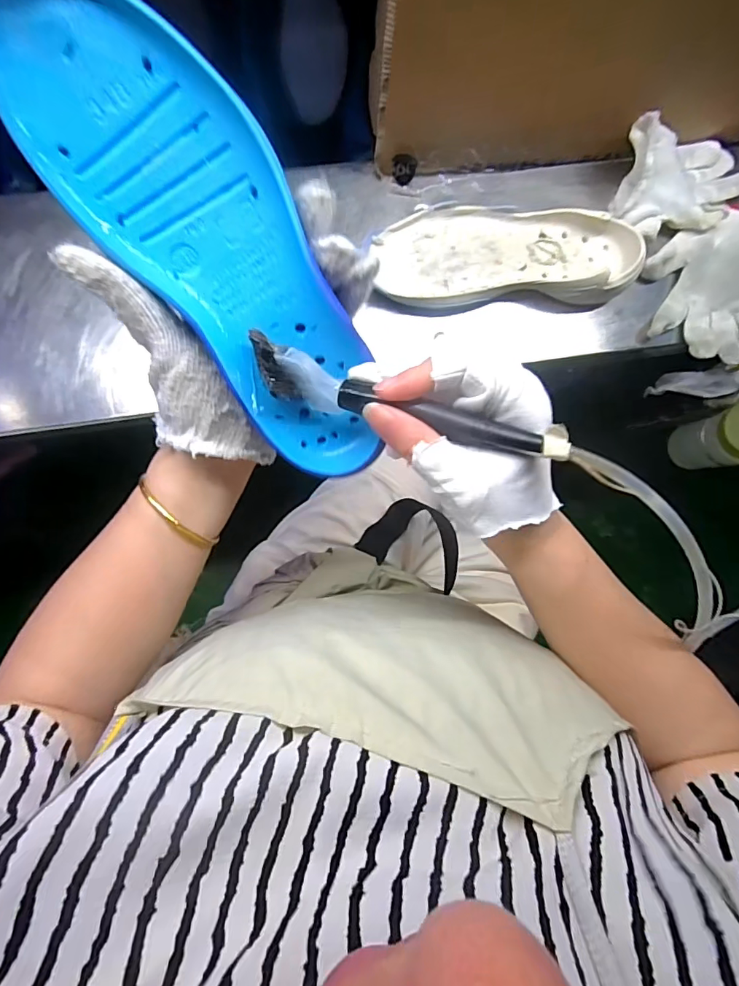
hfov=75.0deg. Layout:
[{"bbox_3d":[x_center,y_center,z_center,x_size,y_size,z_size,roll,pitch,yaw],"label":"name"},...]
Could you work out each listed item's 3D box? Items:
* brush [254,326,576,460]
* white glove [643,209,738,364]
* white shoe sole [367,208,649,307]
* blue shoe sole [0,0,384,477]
[{"bbox_3d":[0.016,-0.044,0.239,0.159,0.031,0.021,18,87,13],"label":"brush"},{"bbox_3d":[0.362,-0.234,0.517,0.131,0.031,0.181,14,87,-3],"label":"white glove"},{"bbox_3d":[0.142,-0.243,0.488,0.261,0.030,0.092,-2,88,-4],"label":"white shoe sole"},{"bbox_3d":[-0.068,-0.108,0.235,0.082,0.024,0.228,-36,116,-5],"label":"blue shoe sole"}]

